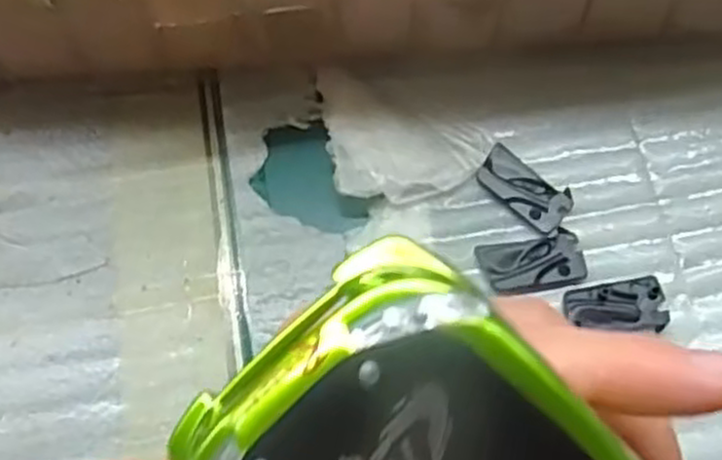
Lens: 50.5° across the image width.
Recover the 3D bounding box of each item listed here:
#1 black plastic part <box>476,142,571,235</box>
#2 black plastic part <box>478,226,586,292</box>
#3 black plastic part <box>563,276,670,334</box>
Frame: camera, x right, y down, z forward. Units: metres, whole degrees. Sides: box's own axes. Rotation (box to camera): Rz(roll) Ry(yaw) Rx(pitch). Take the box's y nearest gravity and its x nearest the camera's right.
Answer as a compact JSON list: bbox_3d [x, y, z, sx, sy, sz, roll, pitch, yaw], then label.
[{"bbox_3d":[0.056,-0.014,0.263,0.033,0.004,0.017,38,74,14],"label":"black plastic part"},{"bbox_3d":[0.057,0.010,0.252,0.033,0.004,0.019,-11,69,-4],"label":"black plastic part"},{"bbox_3d":[0.083,0.025,0.247,0.031,0.004,0.018,-9,68,-3],"label":"black plastic part"}]

